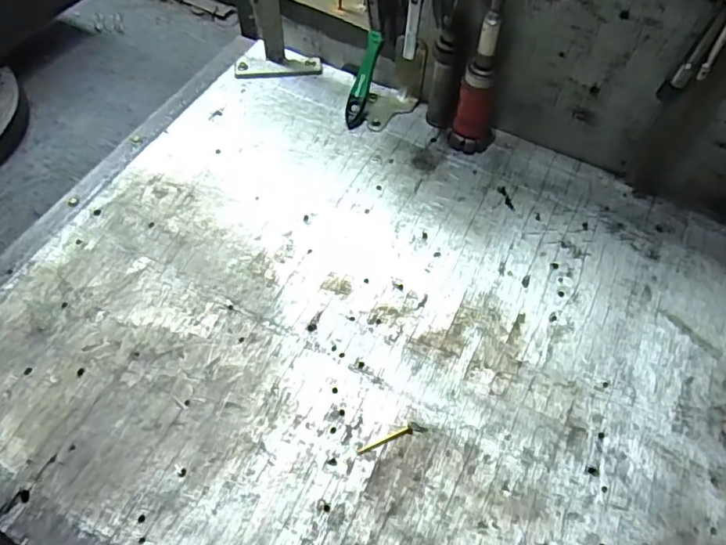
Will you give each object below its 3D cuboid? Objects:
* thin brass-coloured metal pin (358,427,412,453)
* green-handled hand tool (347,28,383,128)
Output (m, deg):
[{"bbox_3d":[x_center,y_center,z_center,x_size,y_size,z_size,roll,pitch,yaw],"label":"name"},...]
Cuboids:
[{"bbox_3d":[0.019,0.137,0.445,0.048,0.004,0.006,-17,61,-12],"label":"thin brass-coloured metal pin"},{"bbox_3d":[0.000,-0.220,0.619,0.021,0.105,0.014,22,19,11],"label":"green-handled hand tool"}]

